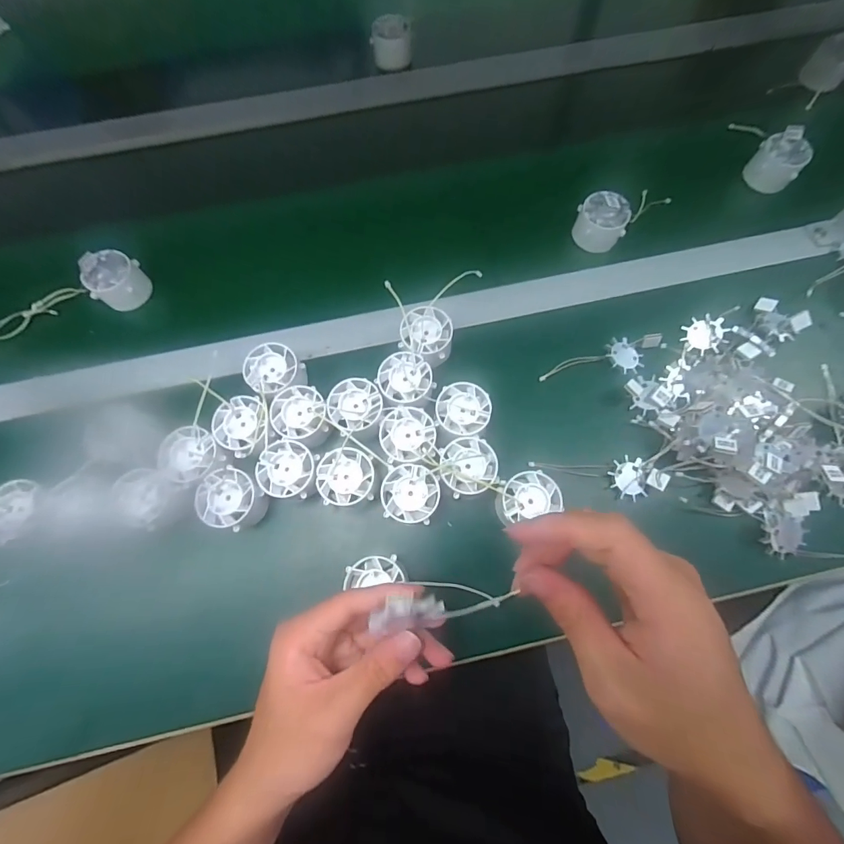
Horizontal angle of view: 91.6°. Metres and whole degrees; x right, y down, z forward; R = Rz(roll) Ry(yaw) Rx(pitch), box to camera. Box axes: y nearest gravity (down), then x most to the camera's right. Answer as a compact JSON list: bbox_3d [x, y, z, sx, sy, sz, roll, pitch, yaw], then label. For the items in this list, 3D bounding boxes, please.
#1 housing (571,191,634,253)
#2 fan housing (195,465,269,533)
[{"bbox_3d":[0.193,-0.215,0.442,0.052,0.037,0.045,29,75,8],"label":"housing"},{"bbox_3d":[-0.164,0.067,0.354,0.046,0.026,0.052,-39,77,-11],"label":"fan housing"}]

